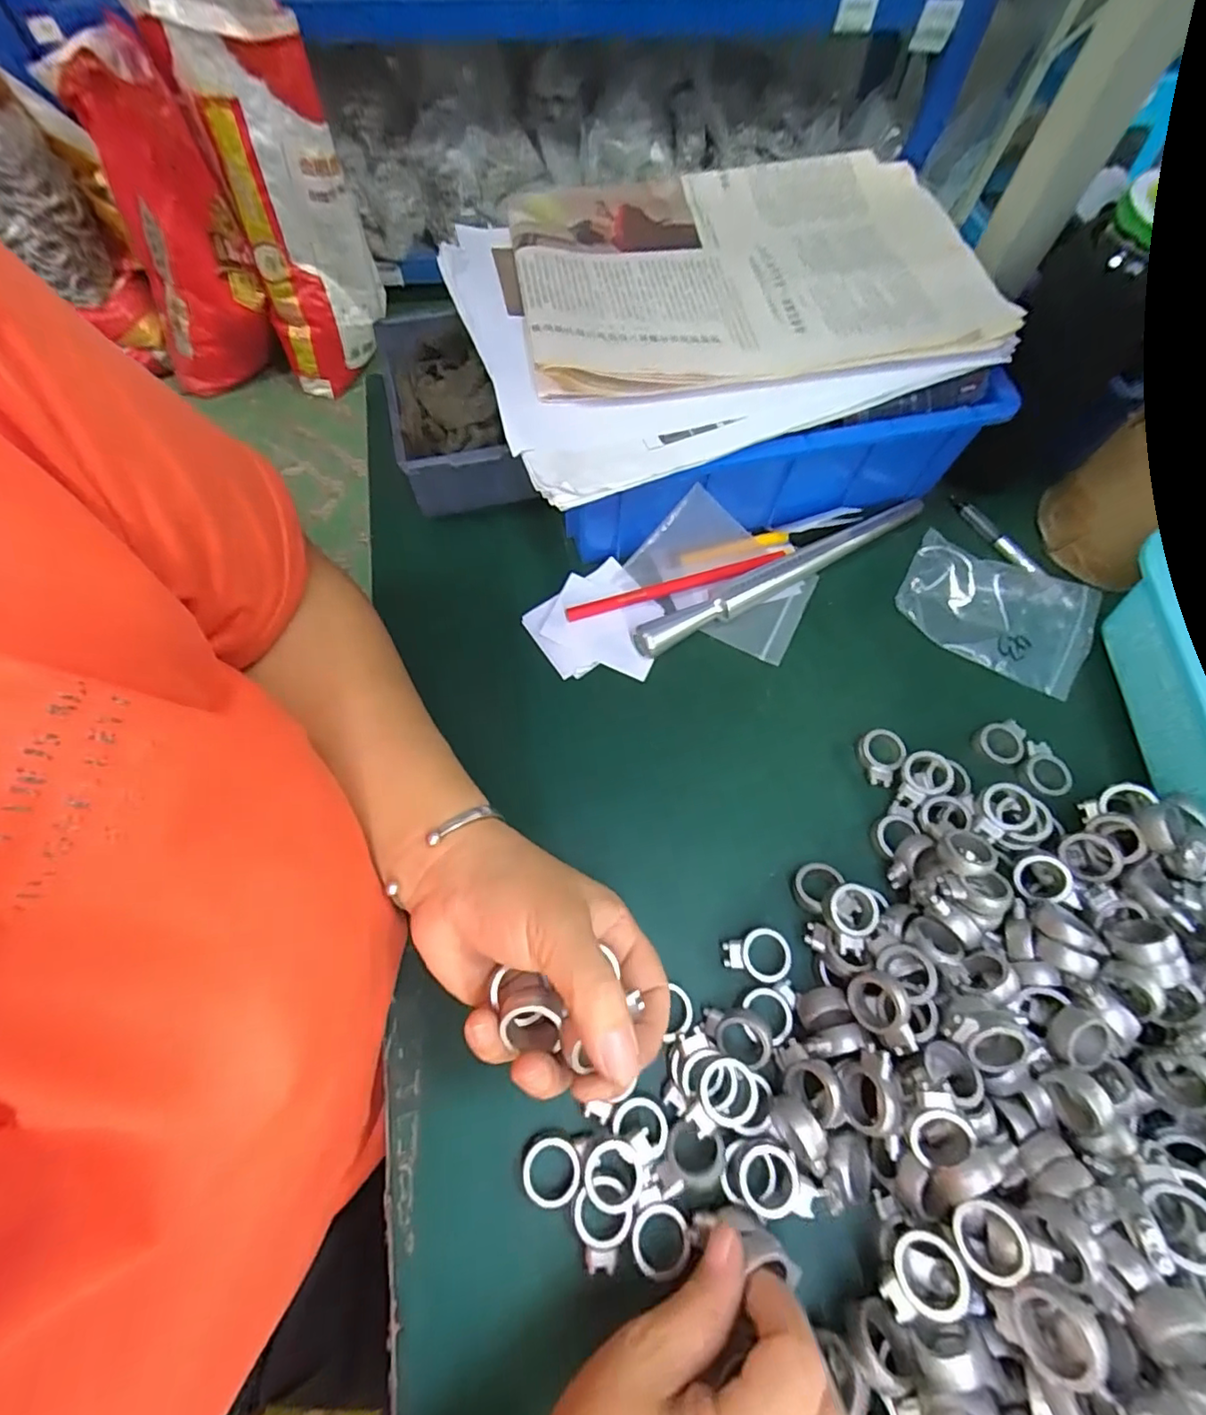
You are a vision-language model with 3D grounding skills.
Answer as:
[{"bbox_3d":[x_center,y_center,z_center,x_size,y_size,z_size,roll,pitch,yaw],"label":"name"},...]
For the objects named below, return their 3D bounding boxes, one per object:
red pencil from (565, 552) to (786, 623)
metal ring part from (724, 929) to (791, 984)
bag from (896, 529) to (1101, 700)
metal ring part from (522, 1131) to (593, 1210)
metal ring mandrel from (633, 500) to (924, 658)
[{"bbox_3d":[0.050,-0.083,0.384,0.154,0.013,0.011,-15,67,-9],"label":"red pencil"},{"bbox_3d":[0.080,0.129,0.298,0.035,0.005,0.025,2,66,-1],"label":"metal ring part"},{"bbox_3d":[0.264,-0.064,0.383,0.120,0.016,0.077,24,80,7],"label":"bag"},{"bbox_3d":[-0.022,0.208,0.258,0.029,0.009,0.026,5,66,0],"label":"metal ring part"},{"bbox_3d":[0.124,-0.092,0.383,0.232,0.017,0.016,-27,70,-13],"label":"metal ring mandrel"}]

